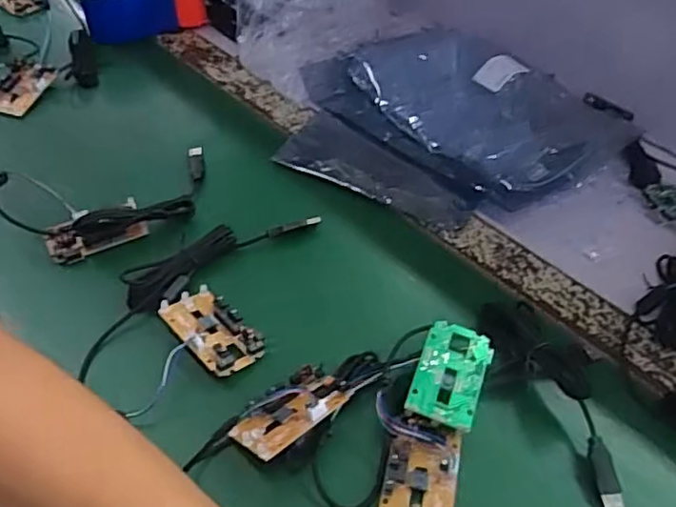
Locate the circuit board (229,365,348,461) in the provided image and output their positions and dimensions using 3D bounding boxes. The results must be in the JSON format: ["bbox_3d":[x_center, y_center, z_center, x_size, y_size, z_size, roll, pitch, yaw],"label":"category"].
[{"bbox_3d":[-0.033,0.102,0.403,0.073,0.009,0.043,-31,35,-30],"label":"circuit board"}]

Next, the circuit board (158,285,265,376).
[{"bbox_3d":[-0.093,0.056,0.458,0.043,0.023,0.079,-34,56,-28],"label":"circuit board"}]

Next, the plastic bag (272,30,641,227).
[{"bbox_3d":[0.102,-0.140,0.627,0.313,0.051,0.276,31,53,24],"label":"plastic bag"}]

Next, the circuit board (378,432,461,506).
[{"bbox_3d":[0.052,0.142,0.390,0.044,0.014,0.067,11,48,8],"label":"circuit board"}]

